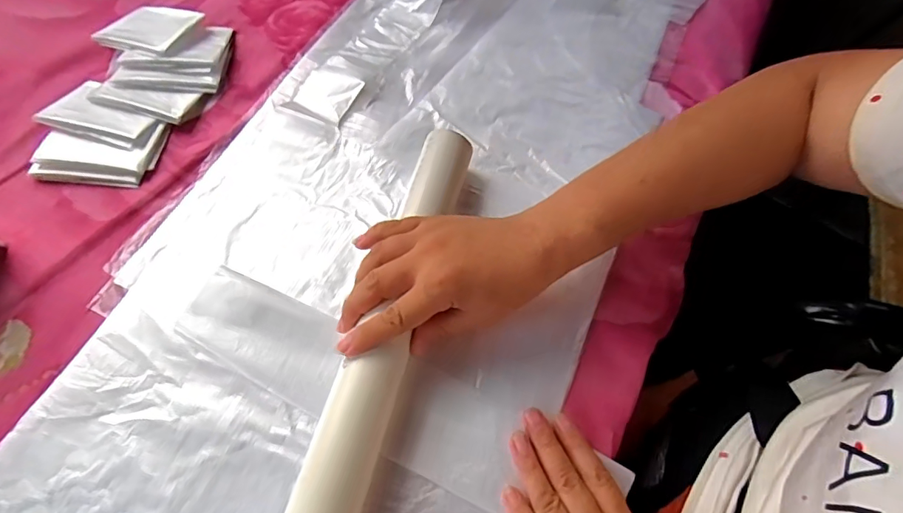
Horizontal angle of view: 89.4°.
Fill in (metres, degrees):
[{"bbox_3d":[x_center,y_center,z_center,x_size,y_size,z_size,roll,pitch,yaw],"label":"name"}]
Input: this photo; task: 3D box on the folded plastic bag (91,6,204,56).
[{"bbox_3d":[-0.279,-0.212,0.424,0.076,0.010,0.062,20,68,13],"label":"folded plastic bag"}]

